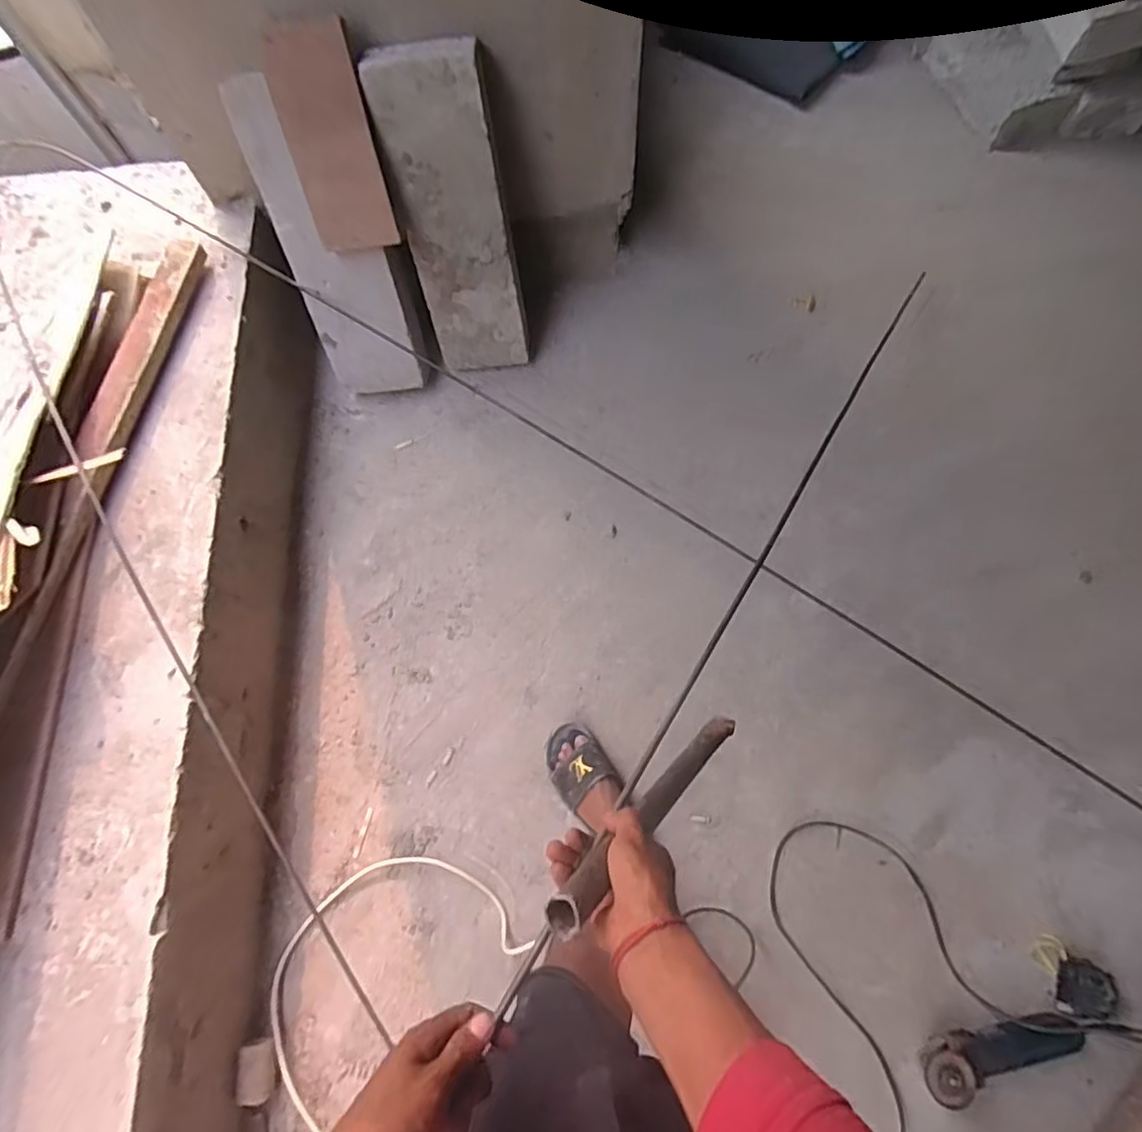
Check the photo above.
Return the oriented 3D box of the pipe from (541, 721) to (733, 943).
[{"bbox_3d":[0.096,0.239,0.664,0.030,0.452,0.034,48,115,15],"label":"pipe"}]

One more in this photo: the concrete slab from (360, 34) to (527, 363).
[{"bbox_3d":[-0.214,-0.641,1.228,0.188,0.584,0.058,-12,51,-2],"label":"concrete slab"}]

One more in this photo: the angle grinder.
[{"bbox_3d":[0.676,0.767,0.997,0.264,0.085,0.067,-14,72,-2],"label":"angle grinder"}]

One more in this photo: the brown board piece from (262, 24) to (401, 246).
[{"bbox_3d":[-0.402,-0.708,1.075,0.142,0.321,0.023,-7,43,0],"label":"brown board piece"}]

